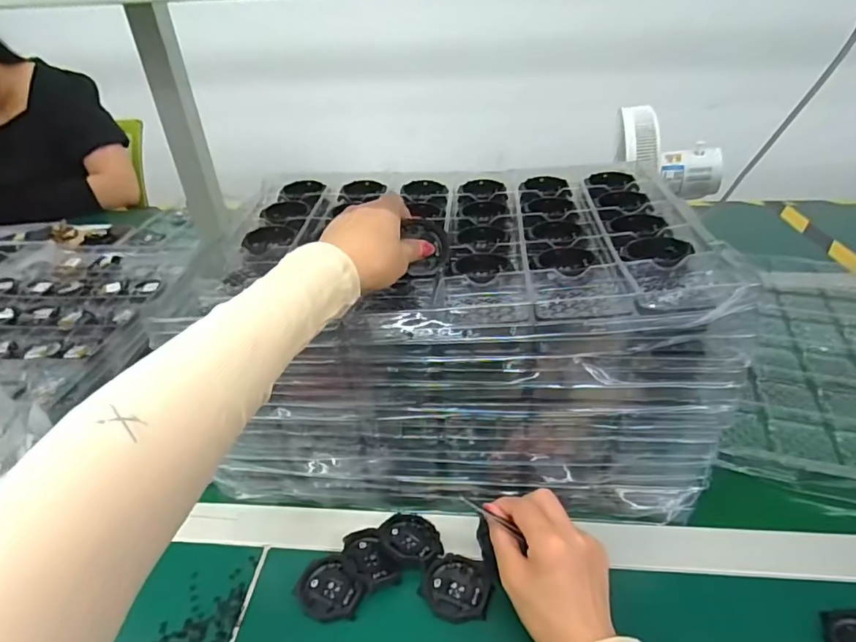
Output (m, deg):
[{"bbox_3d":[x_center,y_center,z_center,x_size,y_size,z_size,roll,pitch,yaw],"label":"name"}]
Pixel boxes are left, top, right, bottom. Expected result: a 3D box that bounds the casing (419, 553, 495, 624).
[{"bbox_3d":[0.023,0.206,0.395,0.051,0.012,0.049,-2,34,1],"label":"casing"}]

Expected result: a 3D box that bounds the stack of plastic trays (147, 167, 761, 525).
[{"bbox_3d":[0.030,-0.001,0.523,0.413,0.211,0.298,1,34,6],"label":"stack of plastic trays"}]

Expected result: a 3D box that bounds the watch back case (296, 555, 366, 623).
[{"bbox_3d":[-0.077,0.208,0.399,0.043,0.013,0.054,-29,42,-33],"label":"watch back case"}]

